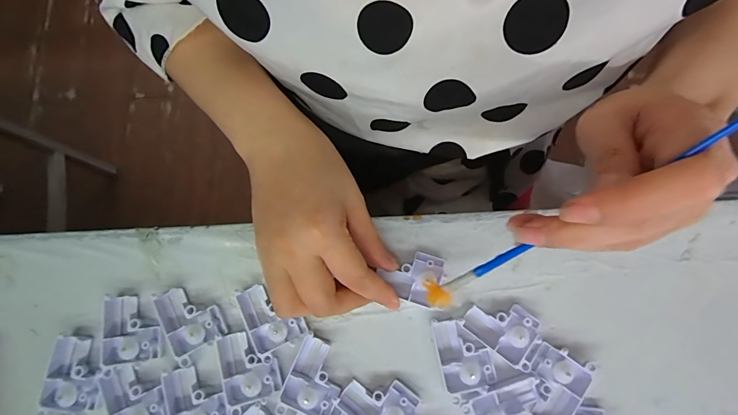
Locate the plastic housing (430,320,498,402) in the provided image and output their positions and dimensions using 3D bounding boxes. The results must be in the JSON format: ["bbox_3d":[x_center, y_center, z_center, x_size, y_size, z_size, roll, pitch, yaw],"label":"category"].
[{"bbox_3d":[0.065,0.099,0.240,0.034,0.013,0.049,-11,78,0],"label":"plastic housing"}]

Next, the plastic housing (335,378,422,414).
[{"bbox_3d":[0.006,0.130,0.234,0.049,0.011,0.037,30,81,7],"label":"plastic housing"}]

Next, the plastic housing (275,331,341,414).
[{"bbox_3d":[-0.036,0.115,0.239,0.036,0.011,0.050,23,80,6],"label":"plastic housing"}]

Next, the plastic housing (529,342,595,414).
[{"bbox_3d":[0.121,0.116,0.234,0.035,0.014,0.047,35,82,8],"label":"plastic housing"}]

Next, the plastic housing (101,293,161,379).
[{"bbox_3d":[-0.165,0.086,0.246,0.036,0.012,0.050,-8,78,0],"label":"plastic housing"}]

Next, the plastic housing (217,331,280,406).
[{"bbox_3d":[-0.083,0.107,0.240,0.039,0.011,0.044,-13,79,-1],"label":"plastic housing"}]

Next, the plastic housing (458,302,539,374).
[{"bbox_3d":[0.092,0.081,0.243,0.051,0.014,0.034,36,82,8],"label":"plastic housing"}]

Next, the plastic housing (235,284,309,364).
[{"bbox_3d":[-0.069,0.074,0.247,0.036,0.014,0.050,-32,79,-4],"label":"plastic housing"}]

